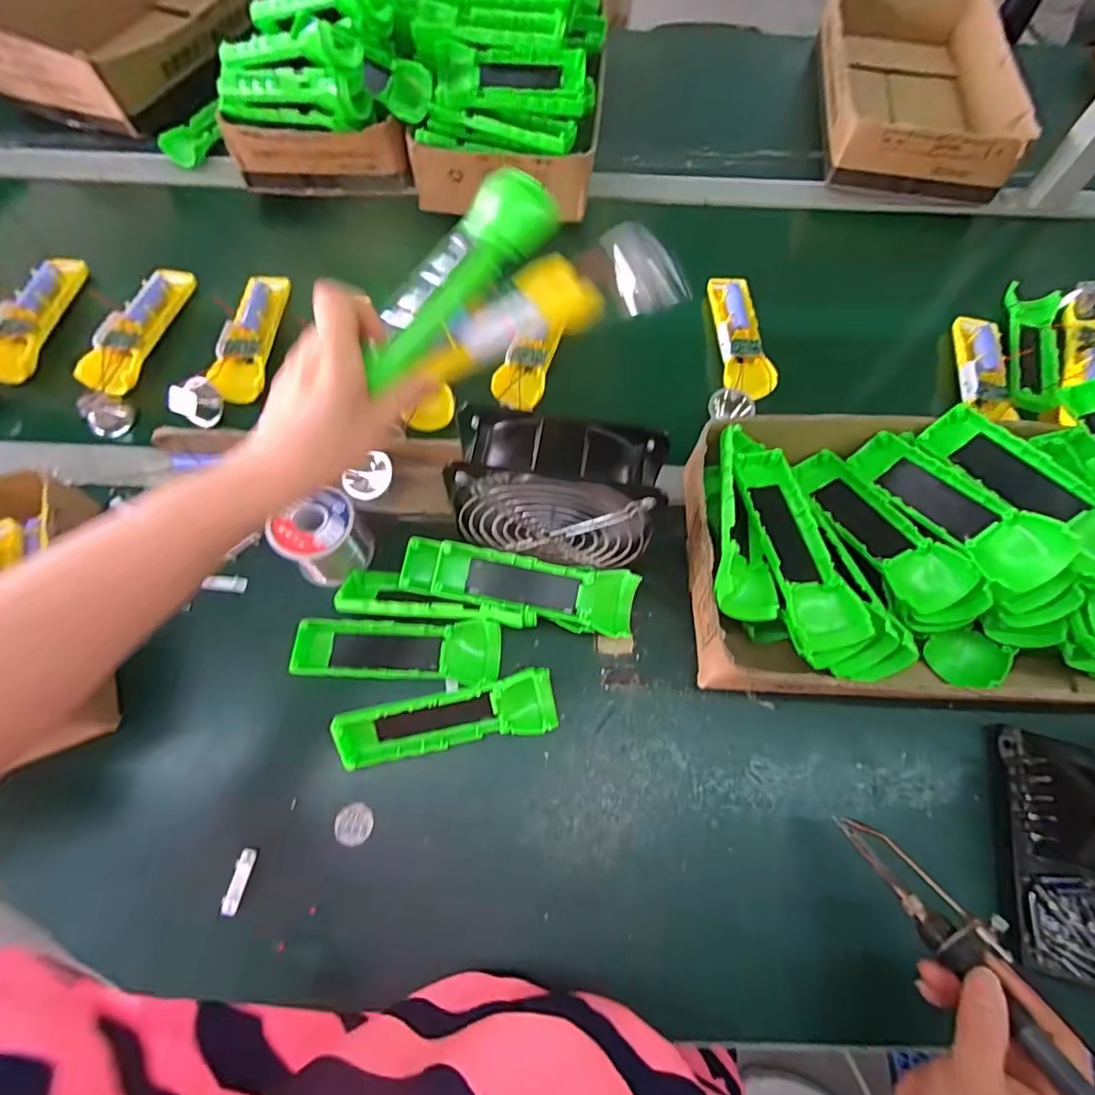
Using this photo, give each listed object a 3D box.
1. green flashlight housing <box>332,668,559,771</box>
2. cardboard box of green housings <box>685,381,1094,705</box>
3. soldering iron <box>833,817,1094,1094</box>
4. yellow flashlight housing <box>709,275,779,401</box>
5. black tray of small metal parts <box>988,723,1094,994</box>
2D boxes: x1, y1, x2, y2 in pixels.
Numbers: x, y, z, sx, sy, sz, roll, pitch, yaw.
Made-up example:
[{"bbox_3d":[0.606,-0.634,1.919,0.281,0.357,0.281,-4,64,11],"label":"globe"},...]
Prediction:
[{"bbox_3d":[-0.073,0.129,0.399,0.159,0.037,0.042,-9,67,-5],"label":"green flashlight housing"},{"bbox_3d":[0.324,-0.005,0.414,0.415,0.129,0.248,0,67,-2],"label":"cardboard box of green housings"},{"bbox_3d":[0.249,0.239,0.285,0.036,0.018,0.211,-22,40,-9],"label":"soldering iron"},{"bbox_3d":[0.211,-0.234,0.574,0.053,0.027,0.163,2,67,-1],"label":"yellow flashlight housing"},{"bbox_3d":[0.374,0.214,0.364,0.085,0.073,0.158,15,67,5],"label":"black tray of small metal parts"}]

